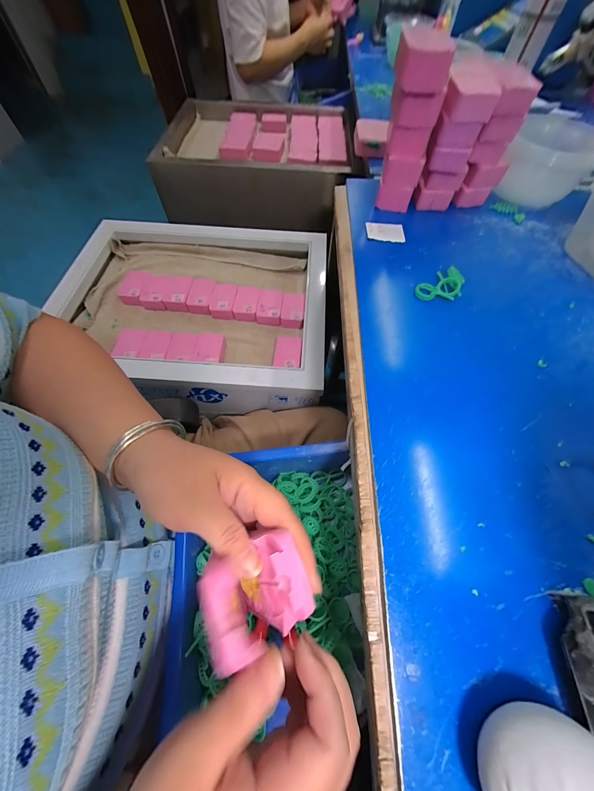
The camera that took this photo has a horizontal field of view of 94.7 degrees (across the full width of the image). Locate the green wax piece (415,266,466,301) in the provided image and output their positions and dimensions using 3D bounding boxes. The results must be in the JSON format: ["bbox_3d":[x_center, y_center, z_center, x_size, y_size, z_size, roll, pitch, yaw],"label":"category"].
[{"bbox_3d":[0.163,-0.122,0.305,0.053,0.011,0.038,-36,68,-19],"label":"green wax piece"}]

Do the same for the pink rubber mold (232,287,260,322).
[{"bbox_3d":[-0.097,-0.179,0.535,0.043,0.030,0.059,6,61,2],"label":"pink rubber mold"}]

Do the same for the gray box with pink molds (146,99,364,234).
[{"bbox_3d":[-0.110,-0.666,0.792,0.507,0.162,0.400,2,61,0],"label":"gray box with pink molds"}]

